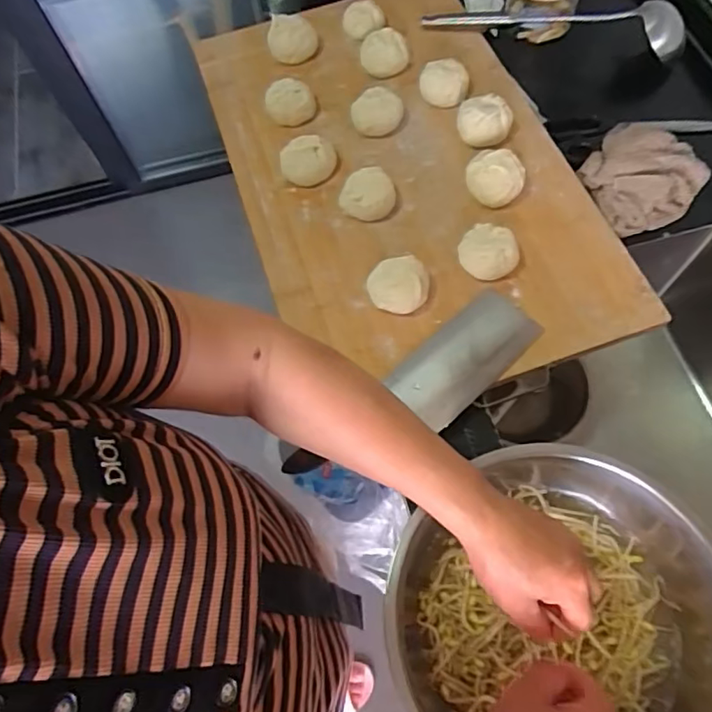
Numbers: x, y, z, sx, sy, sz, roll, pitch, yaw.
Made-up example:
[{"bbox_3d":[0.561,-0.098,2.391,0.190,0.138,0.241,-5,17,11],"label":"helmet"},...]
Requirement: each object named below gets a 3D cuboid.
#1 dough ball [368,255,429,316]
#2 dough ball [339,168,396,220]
[{"bbox_3d":[0.047,-0.079,0.597,0.065,0.042,0.057,10,68,7],"label":"dough ball"},{"bbox_3d":[0.014,-0.191,0.653,0.064,0.038,0.052,2,67,4],"label":"dough ball"}]

